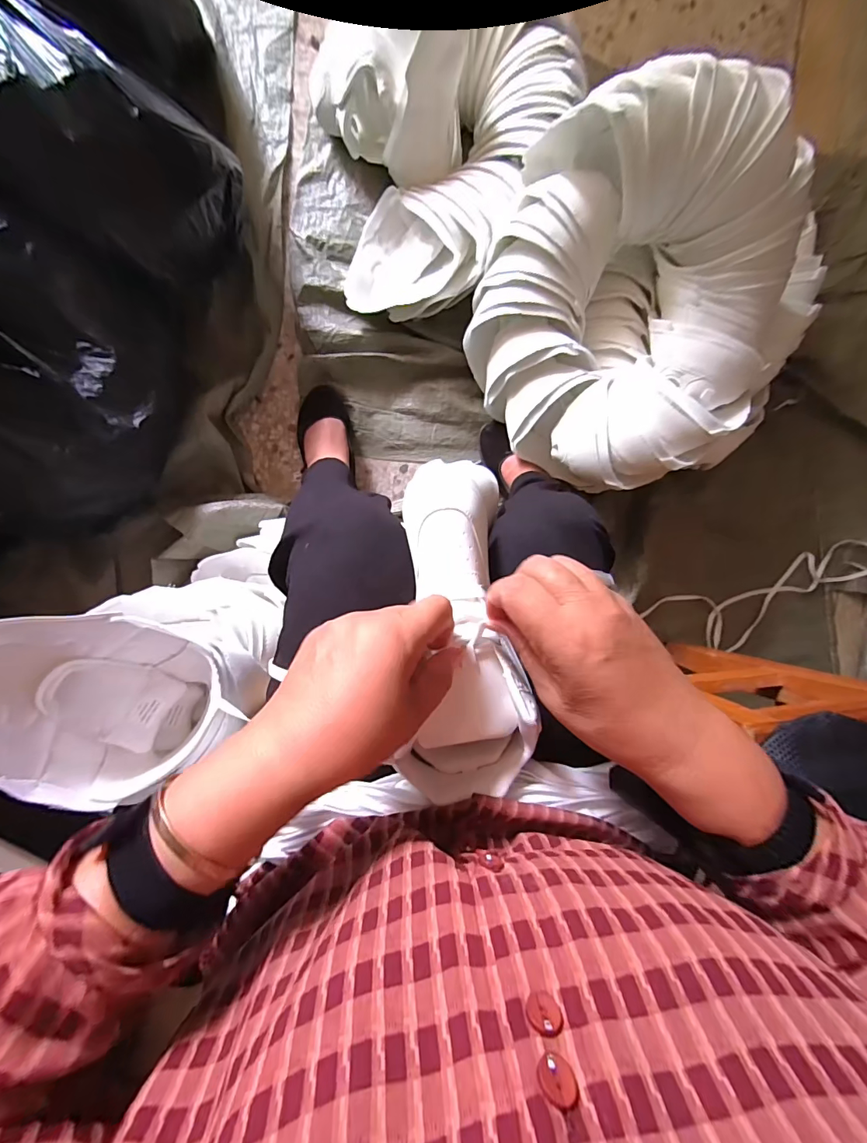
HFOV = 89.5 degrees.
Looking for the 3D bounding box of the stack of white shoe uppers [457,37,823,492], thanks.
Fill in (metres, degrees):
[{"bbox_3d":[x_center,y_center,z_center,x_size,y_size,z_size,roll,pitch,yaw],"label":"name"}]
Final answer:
[{"bbox_3d":[0.274,-0.365,0.627,0.394,0.261,0.423,14,89,-5],"label":"stack of white shoe uppers"}]

